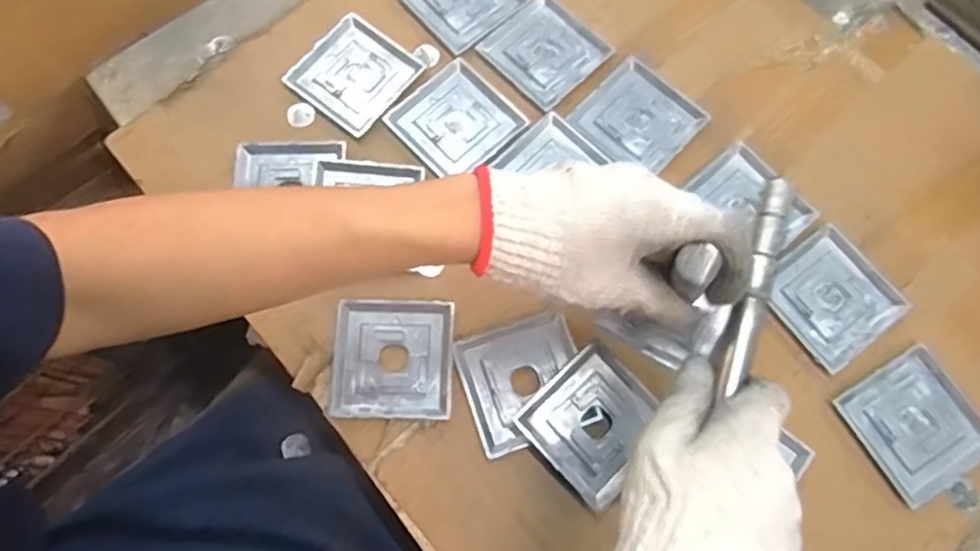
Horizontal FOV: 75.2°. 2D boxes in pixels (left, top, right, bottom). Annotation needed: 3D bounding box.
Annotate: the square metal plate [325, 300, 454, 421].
[{"bbox_3d":[-0.076,0.064,0.489,0.091,0.005,0.089,2,74,0],"label":"square metal plate"}]

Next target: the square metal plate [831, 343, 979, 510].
[{"bbox_3d":[0.321,0.111,0.479,0.091,0.010,0.090,-29,76,-9],"label":"square metal plate"}]

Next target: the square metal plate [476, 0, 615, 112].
[{"bbox_3d":[0.050,-0.203,0.570,0.090,0.004,0.088,-42,78,-11],"label":"square metal plate"}]

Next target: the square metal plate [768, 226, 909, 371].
[{"bbox_3d":[0.272,0.017,0.507,0.090,0.006,0.090,-36,77,-10],"label":"square metal plate"}]

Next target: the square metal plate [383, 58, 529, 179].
[{"bbox_3d":[-0.029,-0.133,0.547,0.090,0.004,0.089,-42,78,-11],"label":"square metal plate"}]

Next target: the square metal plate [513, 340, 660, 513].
[{"bbox_3d":[0.078,0.108,0.468,0.088,0.012,0.089,-42,78,-11],"label":"square metal plate"}]

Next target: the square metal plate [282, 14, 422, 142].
[{"bbox_3d":[-0.120,-0.177,0.560,0.089,0.005,0.089,38,77,10],"label":"square metal plate"}]

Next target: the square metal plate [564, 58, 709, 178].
[{"bbox_3d":[0.129,-0.136,0.549,0.089,0.005,0.091,43,78,11],"label":"square metal plate"}]

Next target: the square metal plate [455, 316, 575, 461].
[{"bbox_3d":[0.026,0.081,0.482,0.088,0.008,0.089,-18,75,-6],"label":"square metal plate"}]

